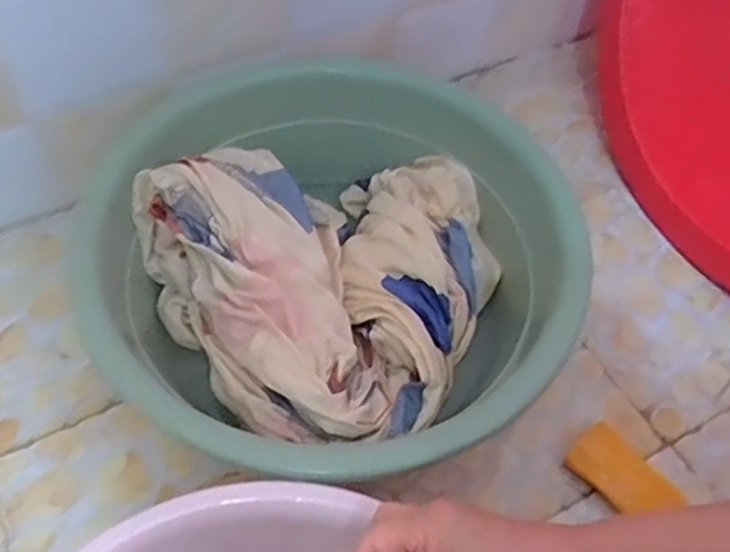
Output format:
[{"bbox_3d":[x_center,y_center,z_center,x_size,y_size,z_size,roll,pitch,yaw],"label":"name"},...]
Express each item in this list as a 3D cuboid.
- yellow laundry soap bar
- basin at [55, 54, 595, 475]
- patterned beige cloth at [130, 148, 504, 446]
[{"bbox_3d":[0.253,0.198,0.698,0.052,0.028,0.102,-33,64,-25],"label":"yellow laundry soap bar"},{"bbox_3d":[-0.022,0.000,0.683,0.406,0.154,0.418,2,55,-3],"label":"basin"},{"bbox_3d":[-0.022,0.004,0.679,0.330,0.113,0.283,-15,58,-15],"label":"patterned beige cloth"}]

